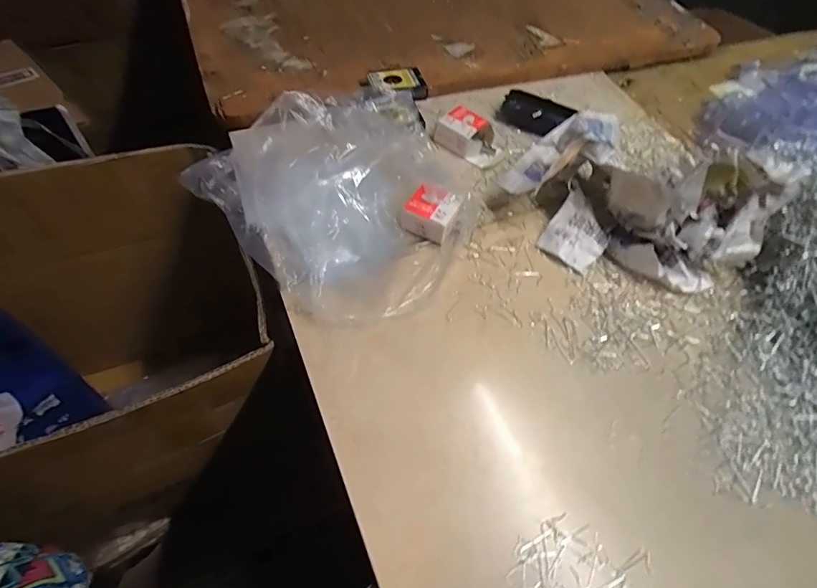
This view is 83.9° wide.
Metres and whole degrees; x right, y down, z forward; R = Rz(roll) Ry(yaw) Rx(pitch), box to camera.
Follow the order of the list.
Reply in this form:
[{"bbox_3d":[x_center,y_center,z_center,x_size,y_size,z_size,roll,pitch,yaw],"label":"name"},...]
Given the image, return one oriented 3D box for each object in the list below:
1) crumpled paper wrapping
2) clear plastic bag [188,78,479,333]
[{"bbox_3d":[0.245,-0.107,0.497,0.255,0.118,0.165,34,59,18],"label":"crumpled paper wrapping"},{"bbox_3d":[-0.053,-0.128,0.516,0.290,0.070,0.294,-37,65,-26],"label":"clear plastic bag"}]

